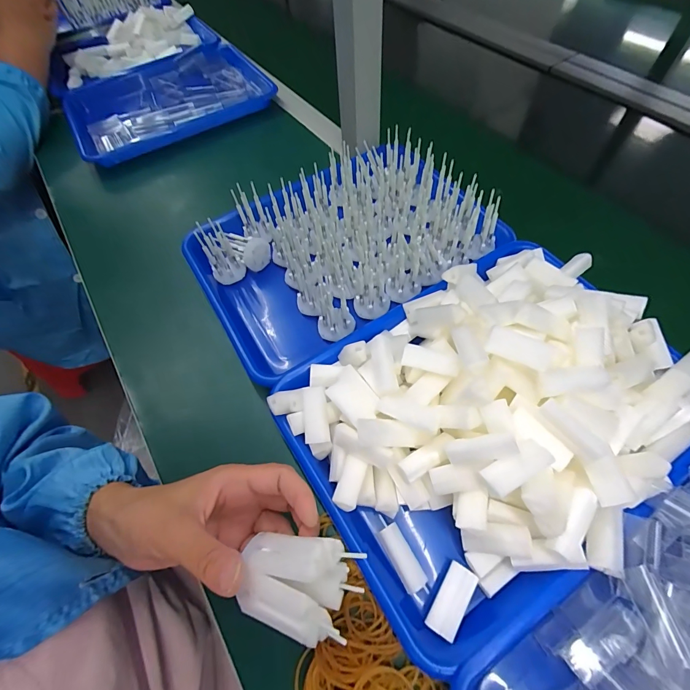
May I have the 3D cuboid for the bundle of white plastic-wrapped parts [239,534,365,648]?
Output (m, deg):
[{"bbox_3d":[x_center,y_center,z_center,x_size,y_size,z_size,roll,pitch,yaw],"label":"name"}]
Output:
[{"bbox_3d":[-0.029,0.136,0.210,0.068,0.039,0.048,-4,65,34],"label":"bundle of white plastic-wrapped parts"}]

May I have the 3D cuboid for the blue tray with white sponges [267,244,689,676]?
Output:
[{"bbox_3d":[0.125,0.041,0.290,0.322,0.091,0.246,-30,62,-13],"label":"blue tray with white sponges"}]

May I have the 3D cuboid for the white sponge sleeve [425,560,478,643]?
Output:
[{"bbox_3d":[0.075,0.179,0.252,0.022,0.005,0.045,27,65,18],"label":"white sponge sleeve"}]

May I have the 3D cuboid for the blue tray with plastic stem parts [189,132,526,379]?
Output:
[{"bbox_3d":[-0.007,-0.122,0.415,0.319,0.066,0.233,-30,62,-14],"label":"blue tray with plastic stem parts"}]

